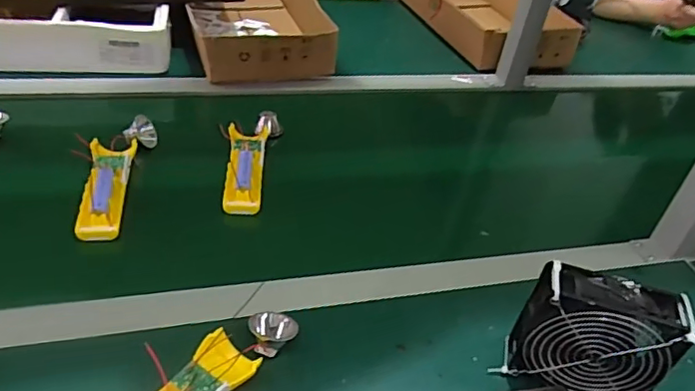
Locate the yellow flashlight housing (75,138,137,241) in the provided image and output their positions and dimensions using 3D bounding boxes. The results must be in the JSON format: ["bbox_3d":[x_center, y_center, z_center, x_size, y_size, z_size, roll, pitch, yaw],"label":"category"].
[{"bbox_3d":[-0.279,-0.012,0.651,0.048,0.025,0.154,-1,40,-13],"label":"yellow flashlight housing"}]

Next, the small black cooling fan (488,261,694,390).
[{"bbox_3d":[0.212,0.123,0.489,0.117,0.119,0.053,14,39,6],"label":"small black cooling fan"}]

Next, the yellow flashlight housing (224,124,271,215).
[{"bbox_3d":[-0.127,-0.044,0.719,0.052,0.029,0.172,1,39,-10],"label":"yellow flashlight housing"}]

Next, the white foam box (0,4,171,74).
[{"bbox_3d":[-0.442,-0.253,0.868,0.316,0.090,0.101,0,40,-11],"label":"white foam box"}]

